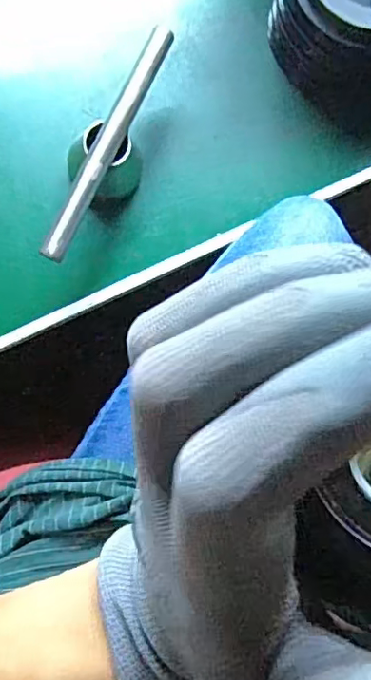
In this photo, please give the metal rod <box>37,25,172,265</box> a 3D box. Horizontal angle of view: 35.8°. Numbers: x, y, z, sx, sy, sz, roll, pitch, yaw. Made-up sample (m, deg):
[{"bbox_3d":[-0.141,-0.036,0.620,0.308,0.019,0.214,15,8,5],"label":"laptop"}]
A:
[{"bbox_3d":[-0.060,-0.155,0.447,0.021,0.014,0.207,26,84,-6],"label":"metal rod"}]

